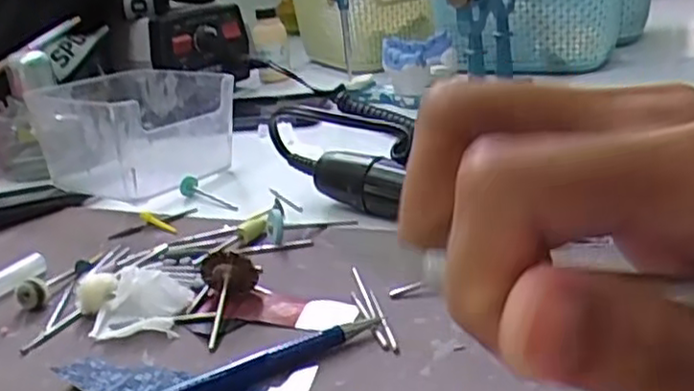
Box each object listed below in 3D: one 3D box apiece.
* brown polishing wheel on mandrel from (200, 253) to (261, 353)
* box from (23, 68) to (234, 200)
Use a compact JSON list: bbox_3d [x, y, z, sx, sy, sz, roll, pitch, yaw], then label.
[{"bbox_3d":[-0.045,0.039,0.280,0.023,0.021,0.039,-9,22,-8],"label":"brown polishing wheel on mandrel"},{"bbox_3d":[-0.140,-0.043,0.458,0.105,0.061,0.095,9,26,34],"label":"box"}]

